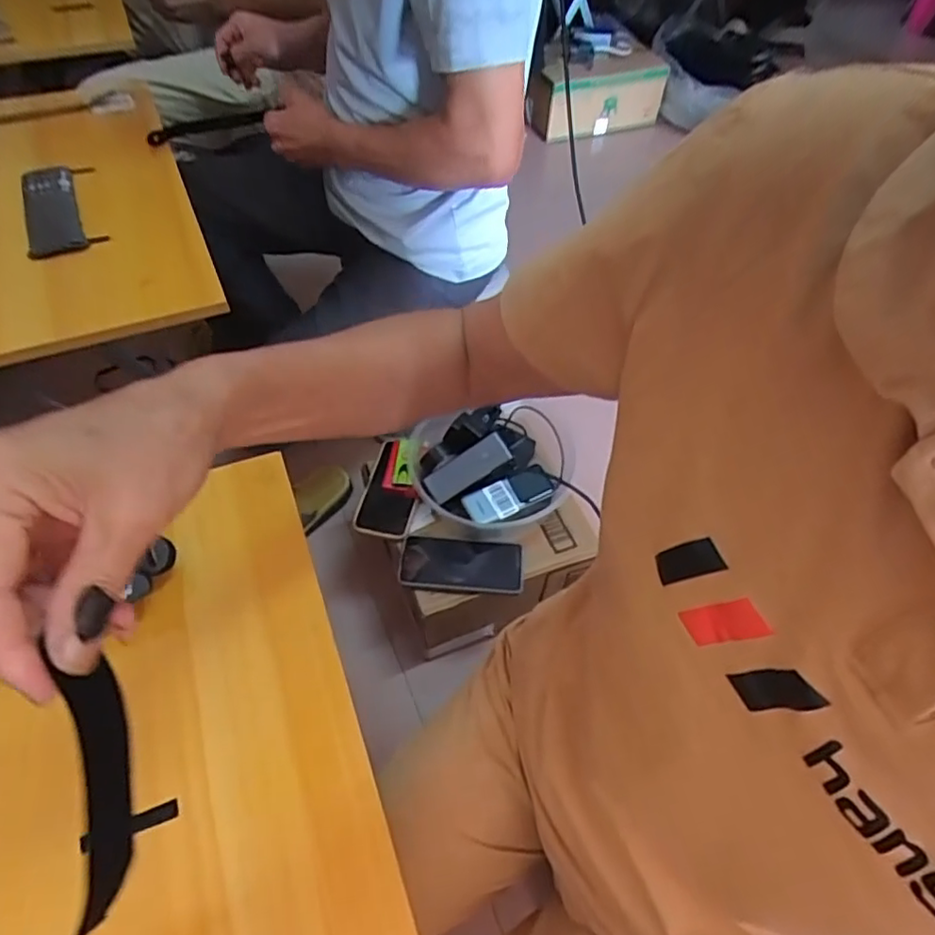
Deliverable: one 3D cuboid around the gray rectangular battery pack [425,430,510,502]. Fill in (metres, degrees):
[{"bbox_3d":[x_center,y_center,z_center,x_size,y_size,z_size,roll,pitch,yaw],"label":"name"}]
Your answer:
[{"bbox_3d":[-0.001,-0.002,0.839,0.125,0.025,0.046,-33,57,6],"label":"gray rectangular battery pack"}]

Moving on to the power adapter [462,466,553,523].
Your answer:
[{"bbox_3d":[0.055,0.039,0.855,0.120,0.031,0.051,-20,89,-10],"label":"power adapter"}]

